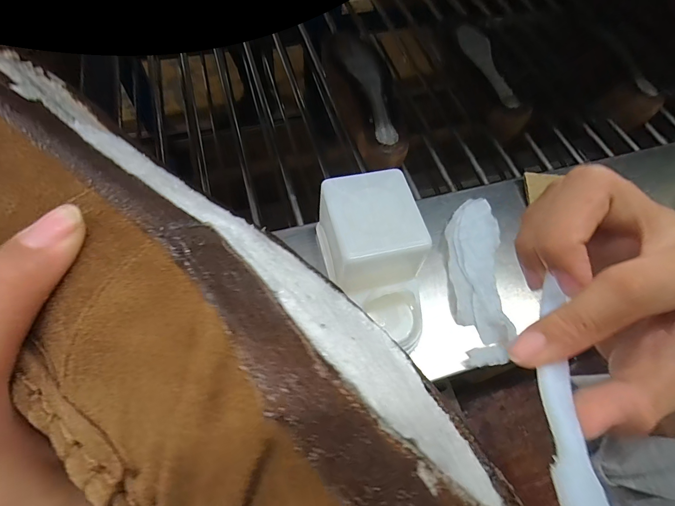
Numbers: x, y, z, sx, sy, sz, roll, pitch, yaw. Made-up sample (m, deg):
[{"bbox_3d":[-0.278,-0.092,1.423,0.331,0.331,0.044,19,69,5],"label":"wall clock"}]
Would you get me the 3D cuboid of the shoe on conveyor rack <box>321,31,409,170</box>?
[{"bbox_3d":[0.052,-0.257,0.594,0.096,0.069,0.250,-17,64,-12],"label":"shoe on conveyor rack"}]

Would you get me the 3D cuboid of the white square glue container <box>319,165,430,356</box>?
[{"bbox_3d":[0.038,0.015,0.400,0.111,0.111,0.184,-3,62,-5],"label":"white square glue container"}]

